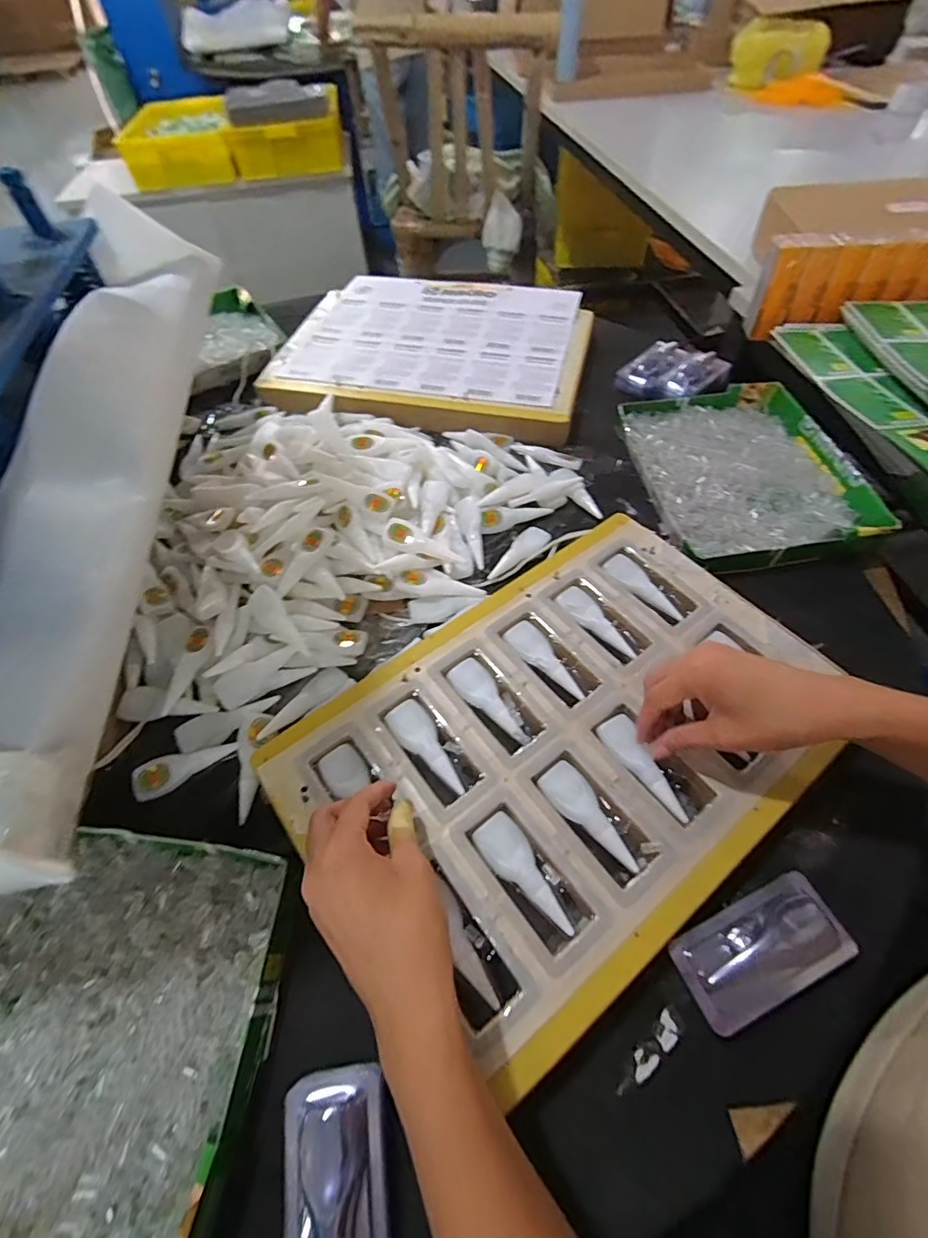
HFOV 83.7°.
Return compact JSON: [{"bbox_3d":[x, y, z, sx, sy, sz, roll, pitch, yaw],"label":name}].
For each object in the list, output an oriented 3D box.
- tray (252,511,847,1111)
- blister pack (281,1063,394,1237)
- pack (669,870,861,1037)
[{"bbox_3d":[0.082,0.091,0.415,0.407,0.036,0.280,-35,60,-19],"label":"tray"},{"bbox_3d":[-0.069,0.314,0.276,0.057,0.015,0.111,-8,55,-2],"label":"blister pack"},{"bbox_3d":[0.192,0.214,0.336,0.106,0.017,0.054,-23,57,-12],"label":"pack"}]

